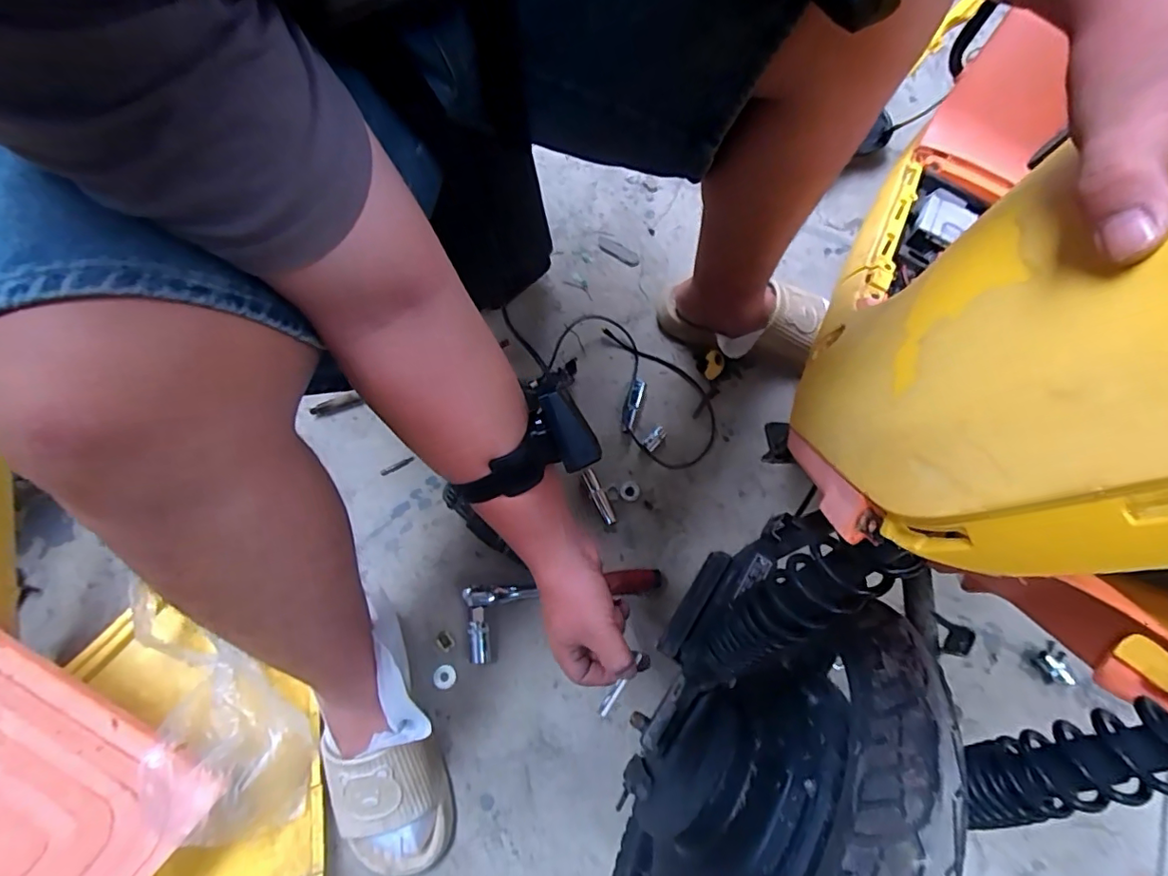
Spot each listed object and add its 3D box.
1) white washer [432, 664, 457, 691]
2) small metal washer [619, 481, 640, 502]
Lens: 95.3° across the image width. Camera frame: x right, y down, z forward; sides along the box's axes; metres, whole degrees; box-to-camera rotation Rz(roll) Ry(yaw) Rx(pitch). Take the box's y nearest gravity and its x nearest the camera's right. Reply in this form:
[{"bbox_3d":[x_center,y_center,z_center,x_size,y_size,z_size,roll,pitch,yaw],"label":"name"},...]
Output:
[{"bbox_3d":[-0.172,0.294,0.655,0.028,0.004,0.028,0,71,-1],"label":"white washer"},{"bbox_3d":[0.062,0.072,0.724,0.027,0.005,0.029,0,71,-1],"label":"small metal washer"}]

